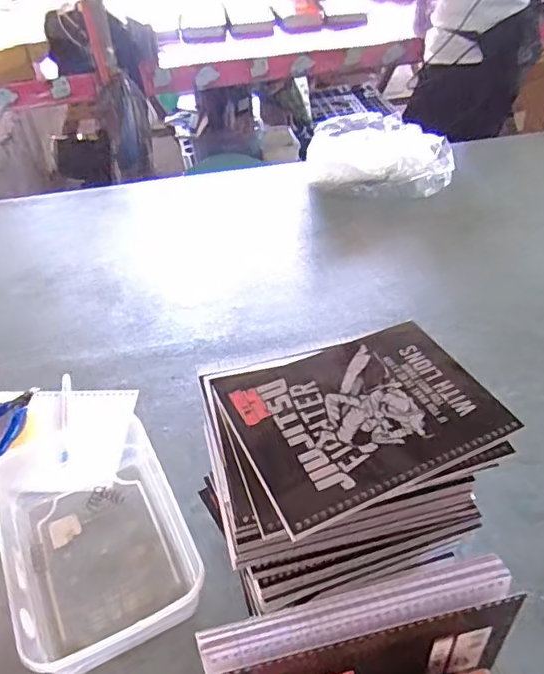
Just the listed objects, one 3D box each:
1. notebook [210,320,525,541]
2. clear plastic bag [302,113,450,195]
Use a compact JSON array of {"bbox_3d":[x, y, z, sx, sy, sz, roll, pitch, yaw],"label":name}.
[{"bbox_3d":[0.068,0.055,0.448,0.192,0.011,0.151,-19,45,-18],"label":"notebook"},{"bbox_3d":[0.214,-0.364,1.143,0.277,0.068,0.269,-1,42,2],"label":"clear plastic bag"}]

